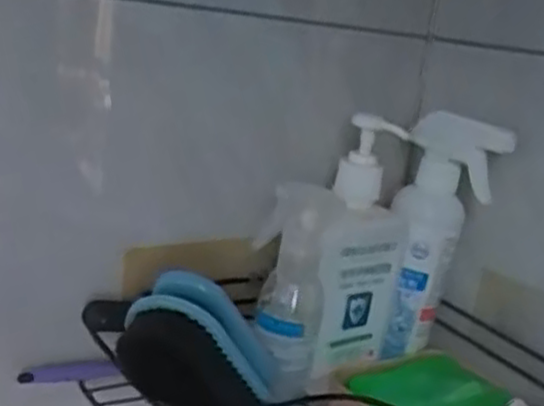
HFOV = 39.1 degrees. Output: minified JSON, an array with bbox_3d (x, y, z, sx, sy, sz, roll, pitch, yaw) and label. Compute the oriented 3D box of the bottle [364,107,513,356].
[{"bbox_3d":[0.119,0.025,0.570,0.065,0.177,0.055,6,14,-5],"label":"bottle"}]

